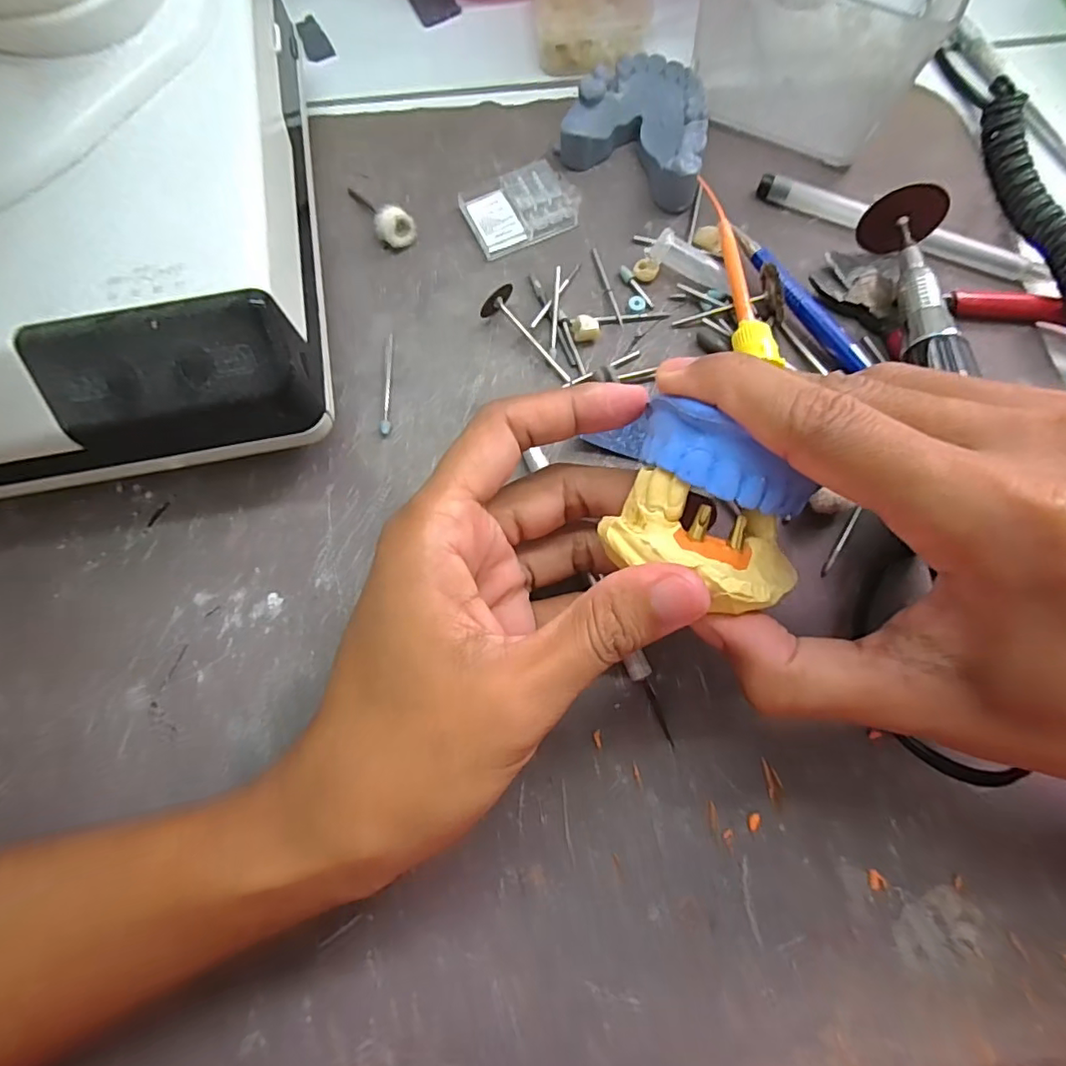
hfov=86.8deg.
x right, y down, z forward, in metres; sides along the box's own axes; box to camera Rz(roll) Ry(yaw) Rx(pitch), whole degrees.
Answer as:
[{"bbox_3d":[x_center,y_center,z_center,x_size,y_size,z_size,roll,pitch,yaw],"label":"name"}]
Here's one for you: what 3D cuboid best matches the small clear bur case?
[{"bbox_3d":[-0.004,-0.144,0.250,0.051,0.007,0.034,-25,76,-6],"label":"small clear bur case"}]

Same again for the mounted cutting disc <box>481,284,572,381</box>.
[{"bbox_3d":[-0.004,-0.079,0.229,0.017,0.013,0.045,-32,77,-8],"label":"mounted cutting disc"}]

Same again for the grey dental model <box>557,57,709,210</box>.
[{"bbox_3d":[0.051,-0.179,0.249,0.063,0.023,0.055,28,77,8],"label":"grey dental model"}]

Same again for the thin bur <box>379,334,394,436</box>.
[{"bbox_3d":[-0.059,-0.062,0.230,0.004,0.004,0.046,-1,75,0],"label":"thin bur"}]

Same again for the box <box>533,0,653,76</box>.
[{"bbox_3d":[0.028,-0.255,0.274,0.054,0.020,0.057,-4,75,0],"label":"box"}]

